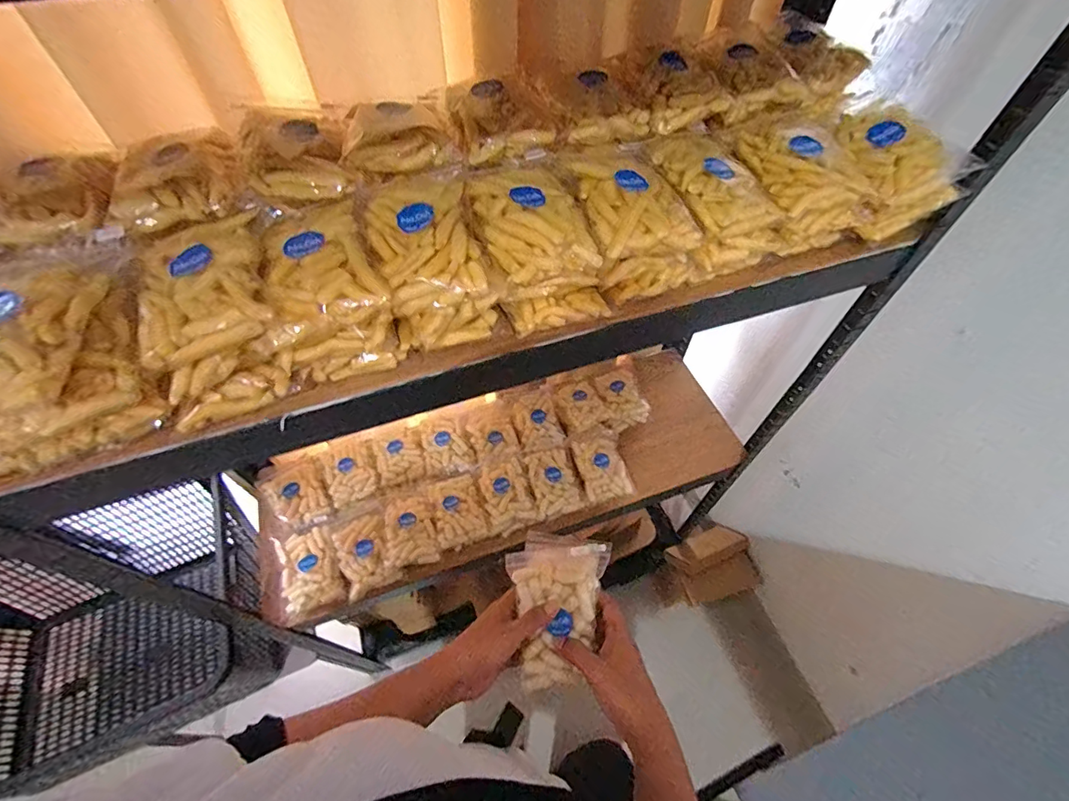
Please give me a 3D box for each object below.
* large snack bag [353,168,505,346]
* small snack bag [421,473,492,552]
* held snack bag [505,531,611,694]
[{"bbox_3d":[-0.086,-0.110,0.376,0.084,0.074,0.122,-18,58,-12],"label":"large snack bag"},{"bbox_3d":[-0.133,0.183,0.785,0.090,0.032,0.114,-20,58,-13],"label":"small snack bag"},{"bbox_3d":[0.015,0.217,0.499,0.102,0.041,0.157,13,57,8],"label":"held snack bag"}]

